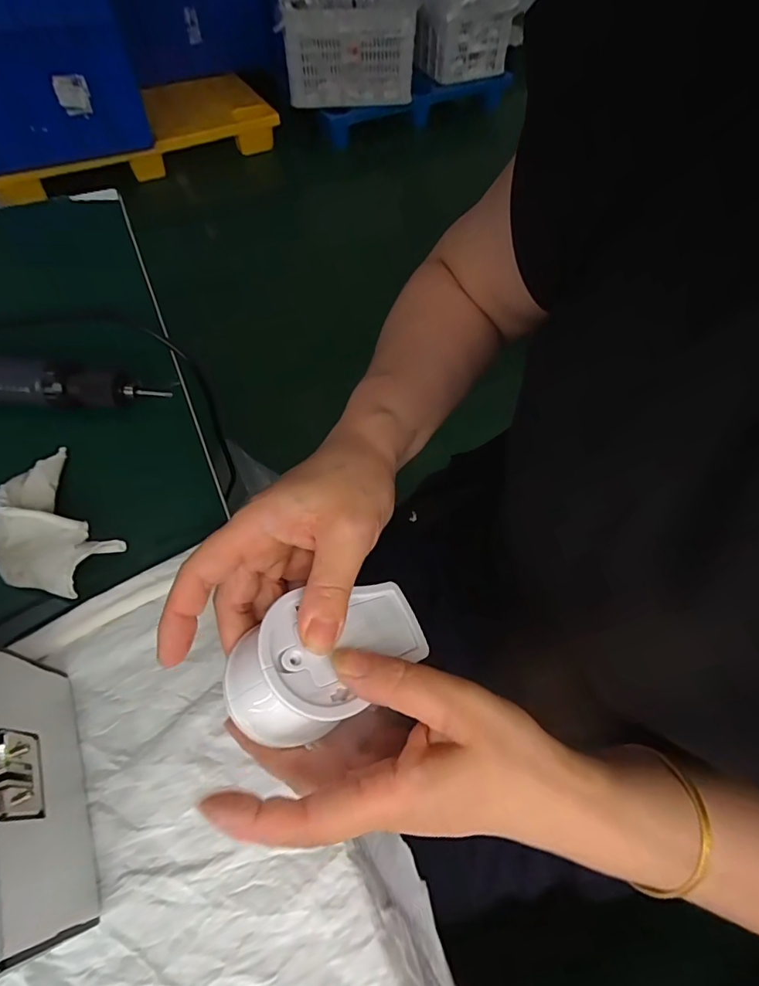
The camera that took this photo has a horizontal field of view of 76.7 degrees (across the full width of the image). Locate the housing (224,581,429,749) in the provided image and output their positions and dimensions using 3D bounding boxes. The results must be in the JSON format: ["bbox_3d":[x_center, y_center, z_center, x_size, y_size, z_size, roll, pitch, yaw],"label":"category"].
[{"bbox_3d":[-0.024,0.080,0.243,0.097,0.049,0.056,-23,61,-29],"label":"housing"}]

